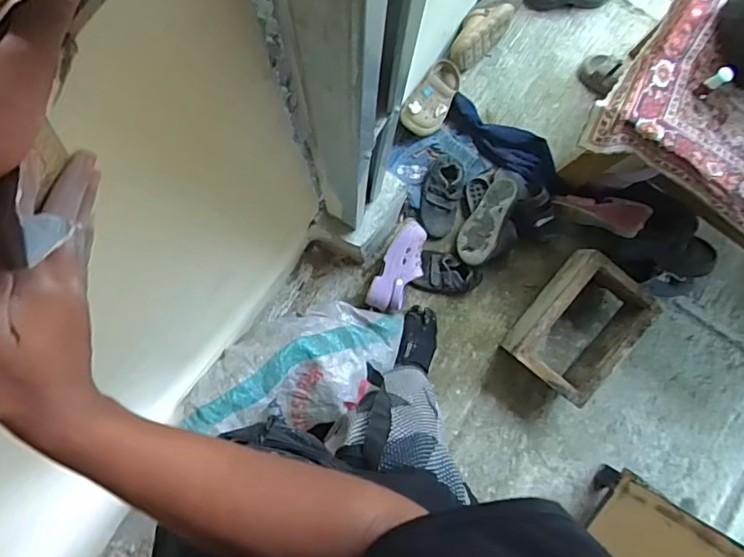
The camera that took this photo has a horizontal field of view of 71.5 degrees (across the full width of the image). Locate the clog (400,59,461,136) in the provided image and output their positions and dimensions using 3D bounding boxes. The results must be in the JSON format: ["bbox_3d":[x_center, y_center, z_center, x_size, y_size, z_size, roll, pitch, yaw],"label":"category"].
[{"bbox_3d":[0.152,-0.448,1.270,0.100,0.067,0.217,30,72,1],"label":"clog"}]

